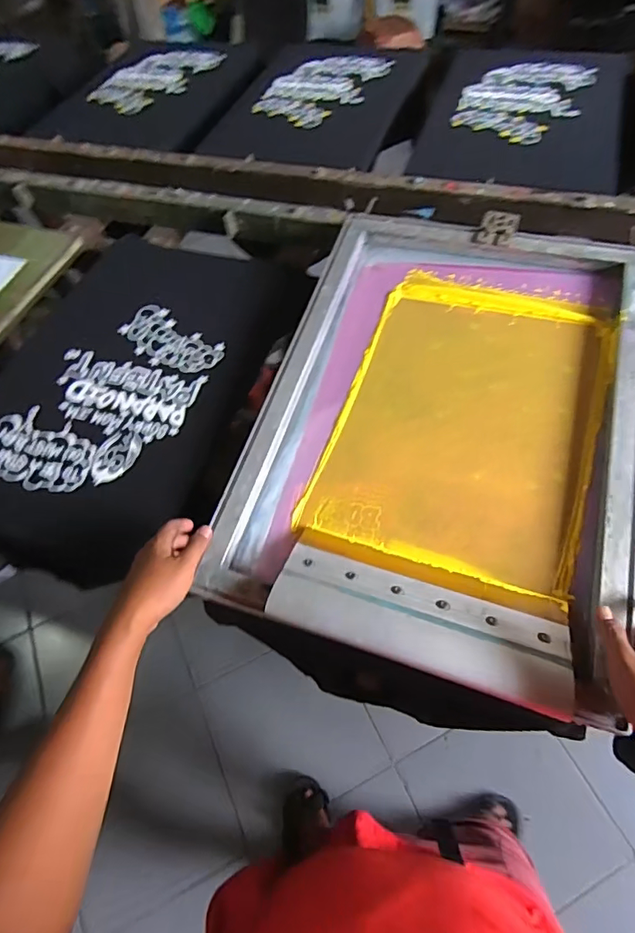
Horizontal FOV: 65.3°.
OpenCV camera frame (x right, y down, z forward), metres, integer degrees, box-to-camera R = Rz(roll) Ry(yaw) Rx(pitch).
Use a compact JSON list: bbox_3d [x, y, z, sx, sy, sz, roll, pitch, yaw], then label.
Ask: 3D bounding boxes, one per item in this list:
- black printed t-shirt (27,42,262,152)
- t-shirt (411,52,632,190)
[{"bbox_3d":[-0.448,-0.965,1.293,0.449,0.048,0.544,16,61,14],"label":"black printed t-shirt"},{"bbox_3d":[0.460,-0.797,1.096,0.401,0.022,0.566,14,60,13],"label":"t-shirt"}]

